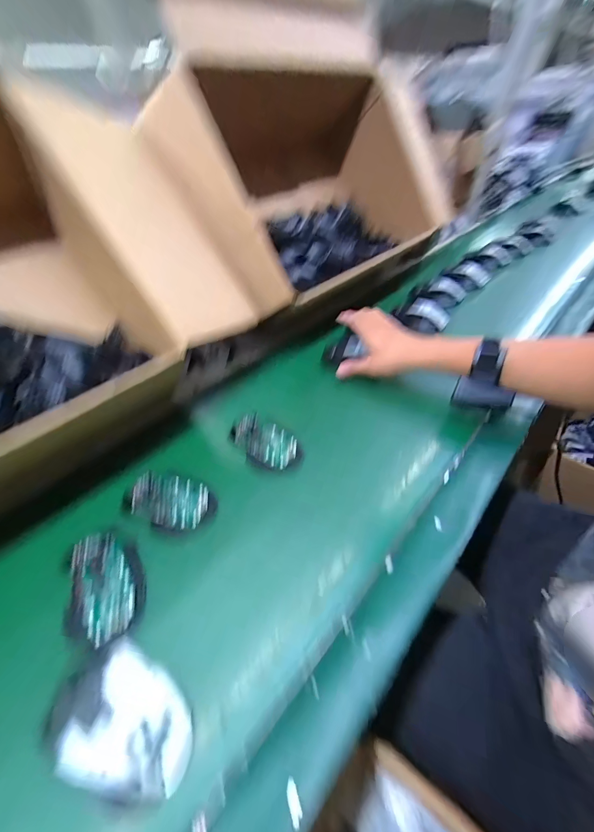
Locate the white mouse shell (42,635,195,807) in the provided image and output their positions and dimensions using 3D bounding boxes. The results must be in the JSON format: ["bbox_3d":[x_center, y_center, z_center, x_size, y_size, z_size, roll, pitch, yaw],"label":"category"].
[{"bbox_3d":[-0.130,0.224,0.231,0.108,0.034,0.067,19,49,24],"label":"white mouse shell"}]

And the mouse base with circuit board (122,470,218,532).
[{"bbox_3d":[-0.158,0.099,0.374,0.113,0.023,0.062,5,44,11],"label":"mouse base with circuit board"}]

